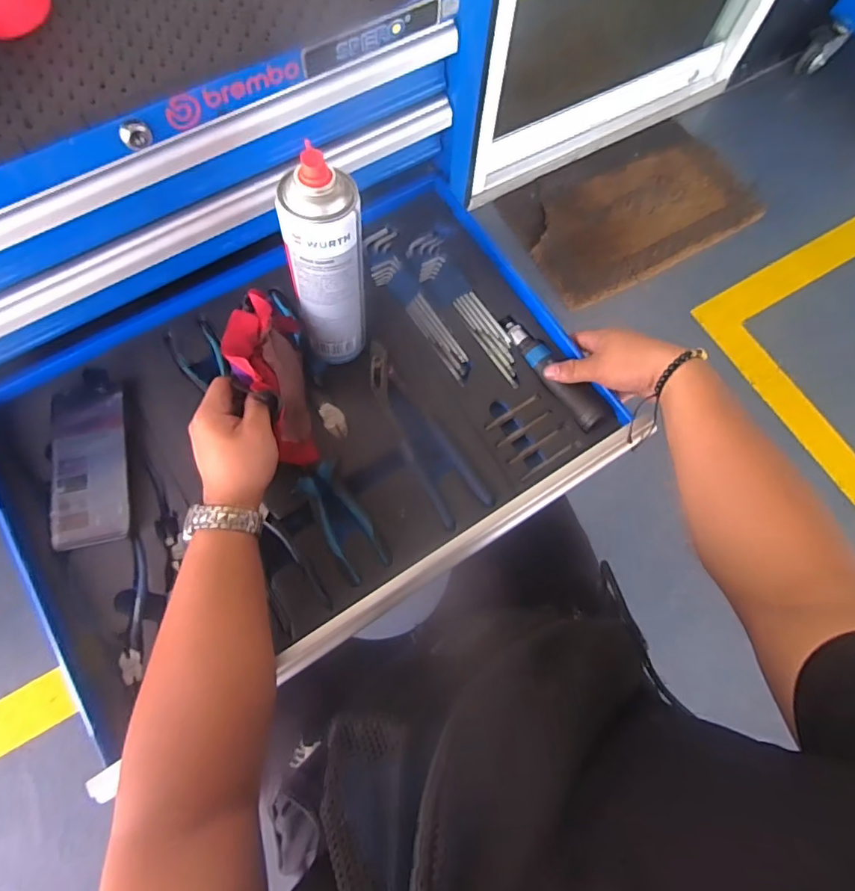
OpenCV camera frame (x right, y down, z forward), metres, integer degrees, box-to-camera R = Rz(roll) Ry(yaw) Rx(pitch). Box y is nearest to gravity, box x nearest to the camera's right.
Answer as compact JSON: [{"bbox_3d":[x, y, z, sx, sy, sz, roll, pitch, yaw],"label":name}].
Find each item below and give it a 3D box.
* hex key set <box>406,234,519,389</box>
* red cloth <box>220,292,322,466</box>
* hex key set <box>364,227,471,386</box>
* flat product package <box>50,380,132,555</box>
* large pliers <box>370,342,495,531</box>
[{"bbox_3d":[0.043,-0.163,0.605,0.049,0.015,0.219,-28,75,-10],"label":"hex key set"},{"bbox_3d":[-0.149,-0.061,0.490,0.053,0.116,0.134,-8,72,-4],"label":"red cloth"},{"bbox_3d":[-0.016,-0.166,0.603,0.052,0.016,0.220,-25,74,-9],"label":"hex key set"},{"bbox_3d":[-0.344,0.017,0.524,0.073,0.009,0.168,-11,73,-5],"label":"flat product package"},{"bbox_3d":[-0.010,-0.018,0.549,0.055,0.011,0.213,-29,75,-10],"label":"large pliers"}]

